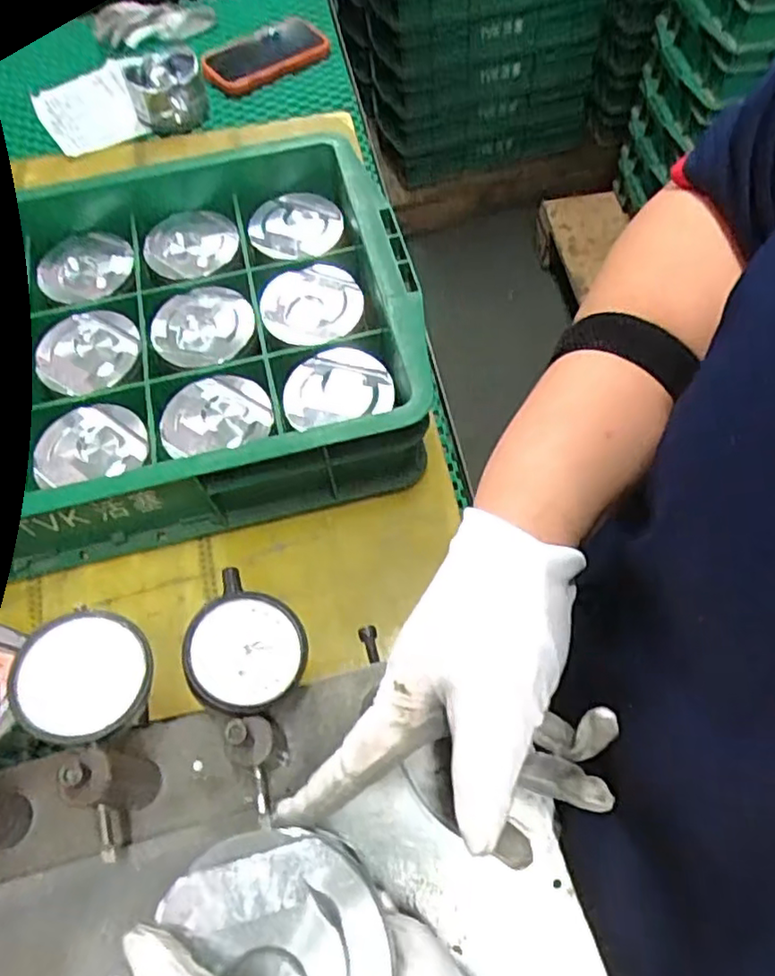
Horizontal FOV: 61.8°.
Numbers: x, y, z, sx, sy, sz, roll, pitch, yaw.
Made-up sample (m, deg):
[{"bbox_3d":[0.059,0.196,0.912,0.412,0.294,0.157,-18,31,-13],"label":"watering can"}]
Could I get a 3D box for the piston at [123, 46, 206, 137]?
[{"bbox_3d":[-0.283,-0.508,0.834,0.092,0.056,0.089,-16,62,-5],"label":"piston"}]

